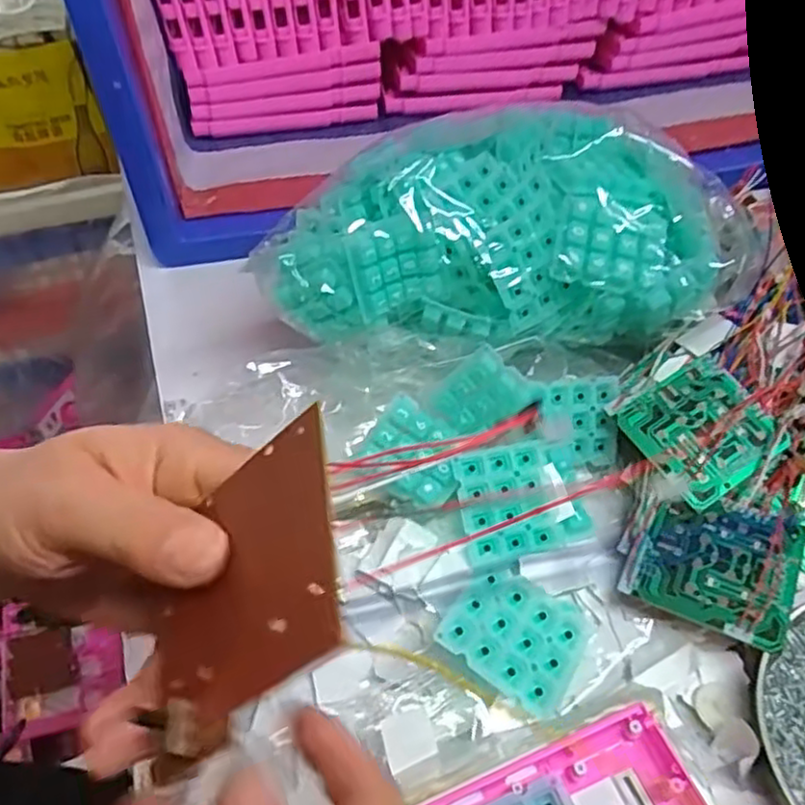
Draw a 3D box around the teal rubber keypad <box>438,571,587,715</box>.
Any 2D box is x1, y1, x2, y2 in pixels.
[{"bbox_3d":[0.052,0.104,0.317,0.059,0.004,0.050,35,57,10],"label":"teal rubber keypad"}]

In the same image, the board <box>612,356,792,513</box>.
[{"bbox_3d":[0.163,0.015,0.382,0.067,0.004,0.068,-30,66,-11],"label":"board"}]

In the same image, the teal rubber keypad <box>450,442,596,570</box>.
[{"bbox_3d":[0.065,0.051,0.372,0.069,0.014,0.056,-9,80,-16],"label":"teal rubber keypad"}]

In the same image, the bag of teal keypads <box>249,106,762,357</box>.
[{"bbox_3d":[0.056,-0.097,0.414,0.261,0.087,0.135,-6,50,-3],"label":"bag of teal keypads"}]

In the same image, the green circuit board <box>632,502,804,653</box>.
[{"bbox_3d":[0.156,0.077,0.344,0.071,0.007,0.069,20,56,24],"label":"green circuit board"}]

